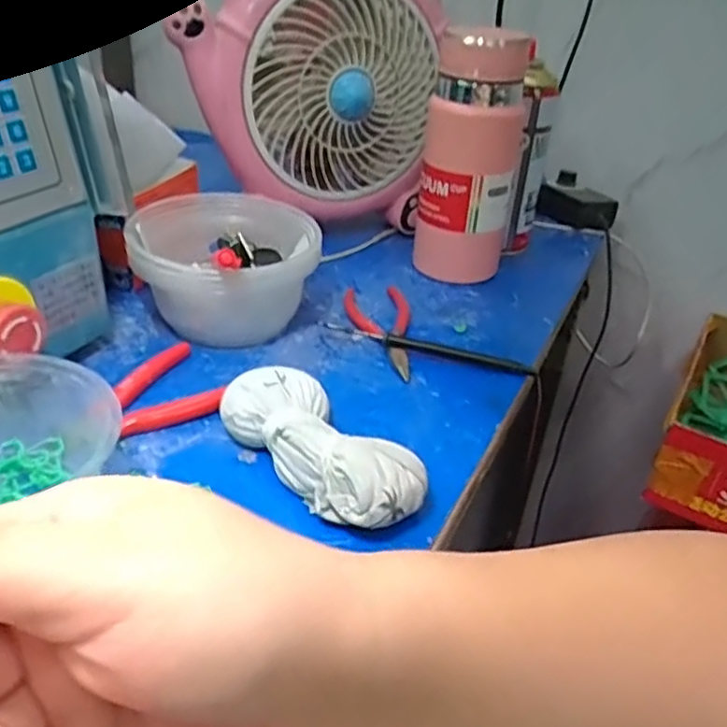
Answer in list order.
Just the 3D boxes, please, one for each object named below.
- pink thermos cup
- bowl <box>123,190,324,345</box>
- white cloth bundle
[{"bbox_3d":[0.093,-0.172,0.588,0.080,0.202,0.071,10,33,8],"label":"pink thermos cup"},{"bbox_3d":[-0.103,-0.072,0.525,0.131,0.081,0.116,-3,33,-13],"label":"bowl"},{"bbox_3d":[-0.025,0.047,0.388,0.053,0.042,0.127,-24,43,-36],"label":"white cloth bundle"}]

